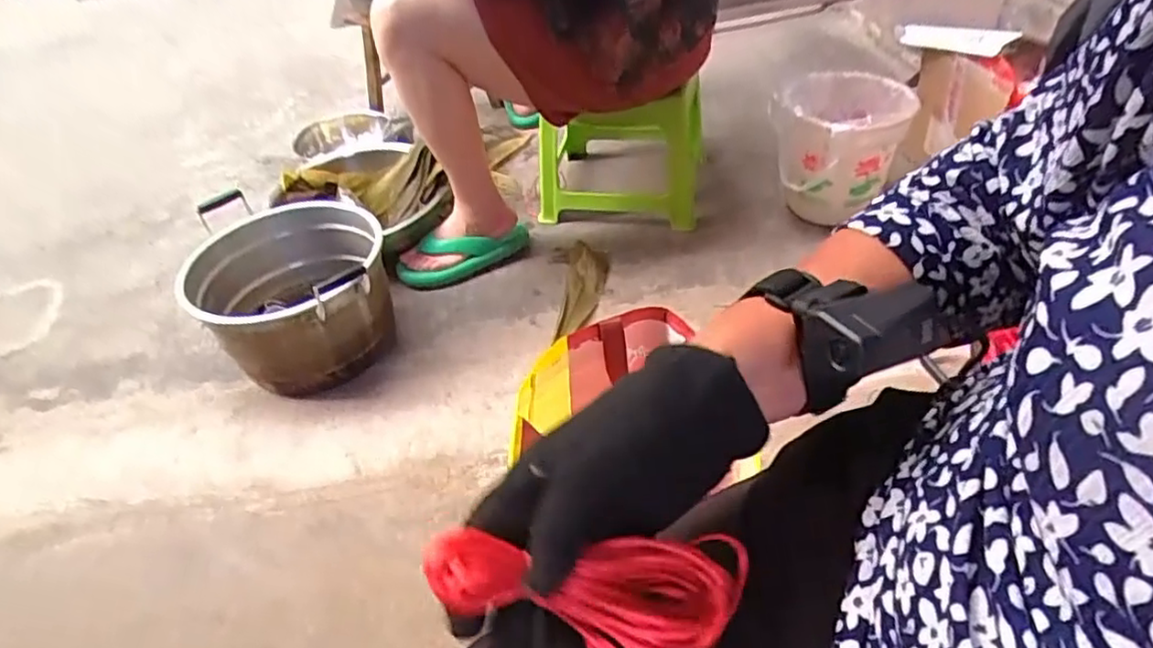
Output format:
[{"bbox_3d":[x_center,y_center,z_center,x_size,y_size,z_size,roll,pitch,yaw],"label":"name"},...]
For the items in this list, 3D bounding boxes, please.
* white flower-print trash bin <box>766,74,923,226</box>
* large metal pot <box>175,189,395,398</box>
[{"bbox_3d":[0.471,-0.308,1.236,0.222,0.231,0.204,15,45,22],"label":"white flower-print trash bin"},{"bbox_3d":[-0.487,-0.029,1.150,0.325,0.229,0.299,-12,42,-8],"label":"large metal pot"}]

